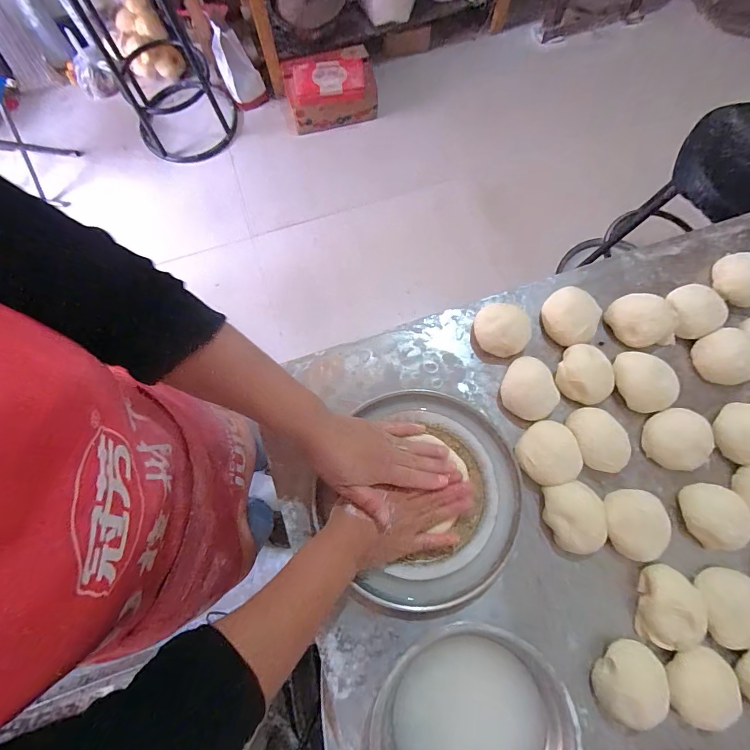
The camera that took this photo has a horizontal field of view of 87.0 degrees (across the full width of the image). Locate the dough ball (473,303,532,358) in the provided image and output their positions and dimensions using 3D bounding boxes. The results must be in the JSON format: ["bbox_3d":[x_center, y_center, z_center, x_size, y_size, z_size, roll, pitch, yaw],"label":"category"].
[{"bbox_3d":[0.159,-0.057,0.500,0.061,0.043,0.069,-34,79,-7],"label":"dough ball"}]

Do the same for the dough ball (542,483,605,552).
[{"bbox_3d":[0.229,0.165,0.453,0.066,0.031,0.080,-12,77,-2],"label":"dough ball"}]

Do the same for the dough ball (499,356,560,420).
[{"bbox_3d":[0.190,0.015,0.485,0.062,0.041,0.068,0,77,1],"label":"dough ball"}]

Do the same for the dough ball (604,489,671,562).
[{"bbox_3d":[0.298,0.171,0.448,0.065,0.036,0.079,-13,77,-2],"label":"dough ball"}]

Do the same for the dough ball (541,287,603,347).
[{"bbox_3d":[0.252,-0.075,0.511,0.068,0.029,0.071,0,77,1],"label":"dough ball"}]

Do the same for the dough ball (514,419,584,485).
[{"bbox_3d":[0.204,0.094,0.469,0.066,0.037,0.070,0,77,1],"label":"dough ball"}]

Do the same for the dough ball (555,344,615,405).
[{"bbox_3d":[0.262,-0.002,0.489,0.066,0.036,0.069,0,77,1],"label":"dough ball"}]

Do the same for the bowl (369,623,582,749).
[{"bbox_3d":[0.096,0.350,0.396,0.187,0.059,0.187,0,77,1],"label":"bowl"}]

